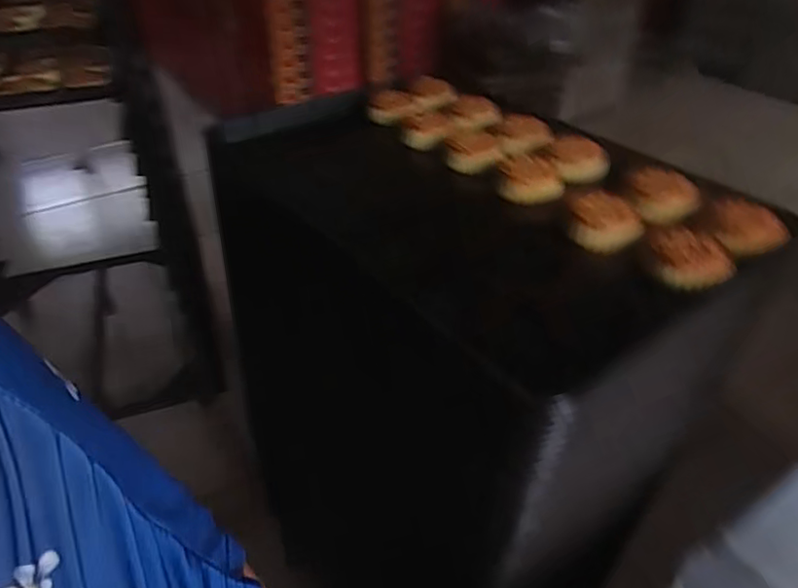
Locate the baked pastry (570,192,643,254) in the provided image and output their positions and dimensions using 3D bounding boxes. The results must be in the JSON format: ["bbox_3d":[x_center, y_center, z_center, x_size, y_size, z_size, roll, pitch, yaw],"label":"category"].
[{"bbox_3d":[0.210,-0.074,0.572,0.069,0.033,0.062,14,41,15],"label":"baked pastry"}]

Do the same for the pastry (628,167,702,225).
[{"bbox_3d":[0.287,-0.108,0.604,0.066,0.029,0.076,-1,39,-2],"label":"pastry"}]

